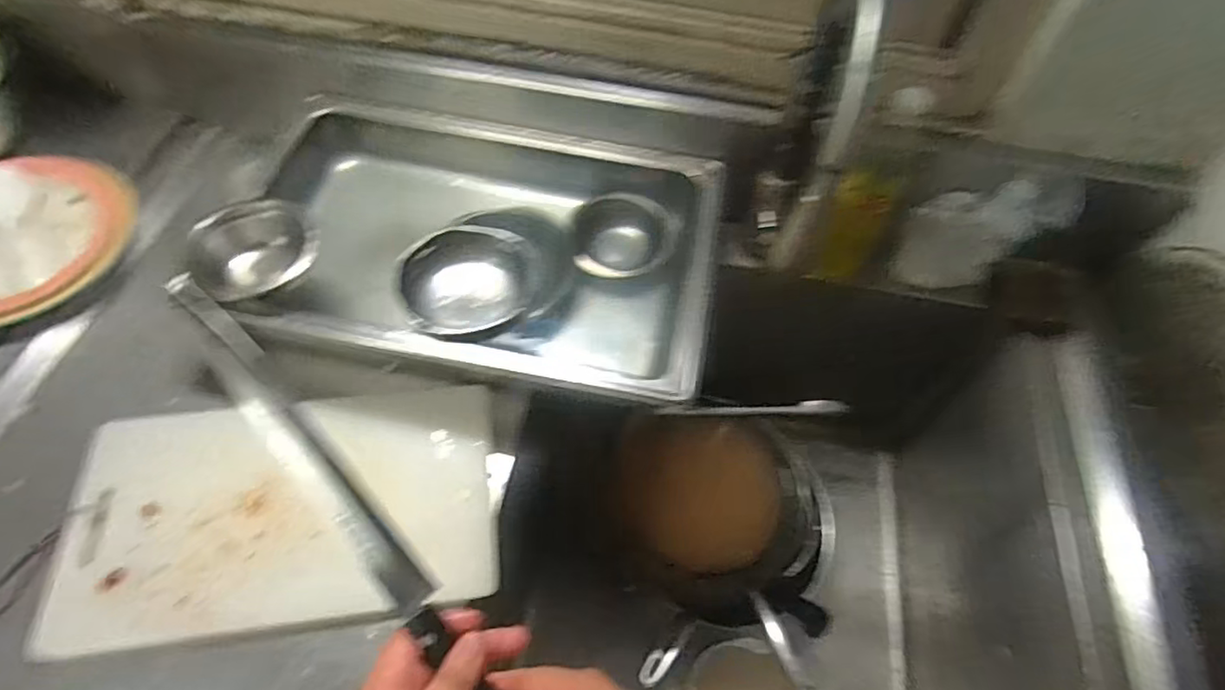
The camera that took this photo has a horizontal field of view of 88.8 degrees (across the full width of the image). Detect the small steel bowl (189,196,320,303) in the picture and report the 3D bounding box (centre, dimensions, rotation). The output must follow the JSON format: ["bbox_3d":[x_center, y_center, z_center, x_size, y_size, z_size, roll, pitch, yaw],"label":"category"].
[{"bbox_3d":[-0.387,-0.098,0.679,0.131,0.060,0.106,-35,67,-22],"label":"small steel bowl"}]

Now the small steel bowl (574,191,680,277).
[{"bbox_3d":[0.015,-0.136,0.793,0.132,0.055,0.121,0,58,-3],"label":"small steel bowl"}]

